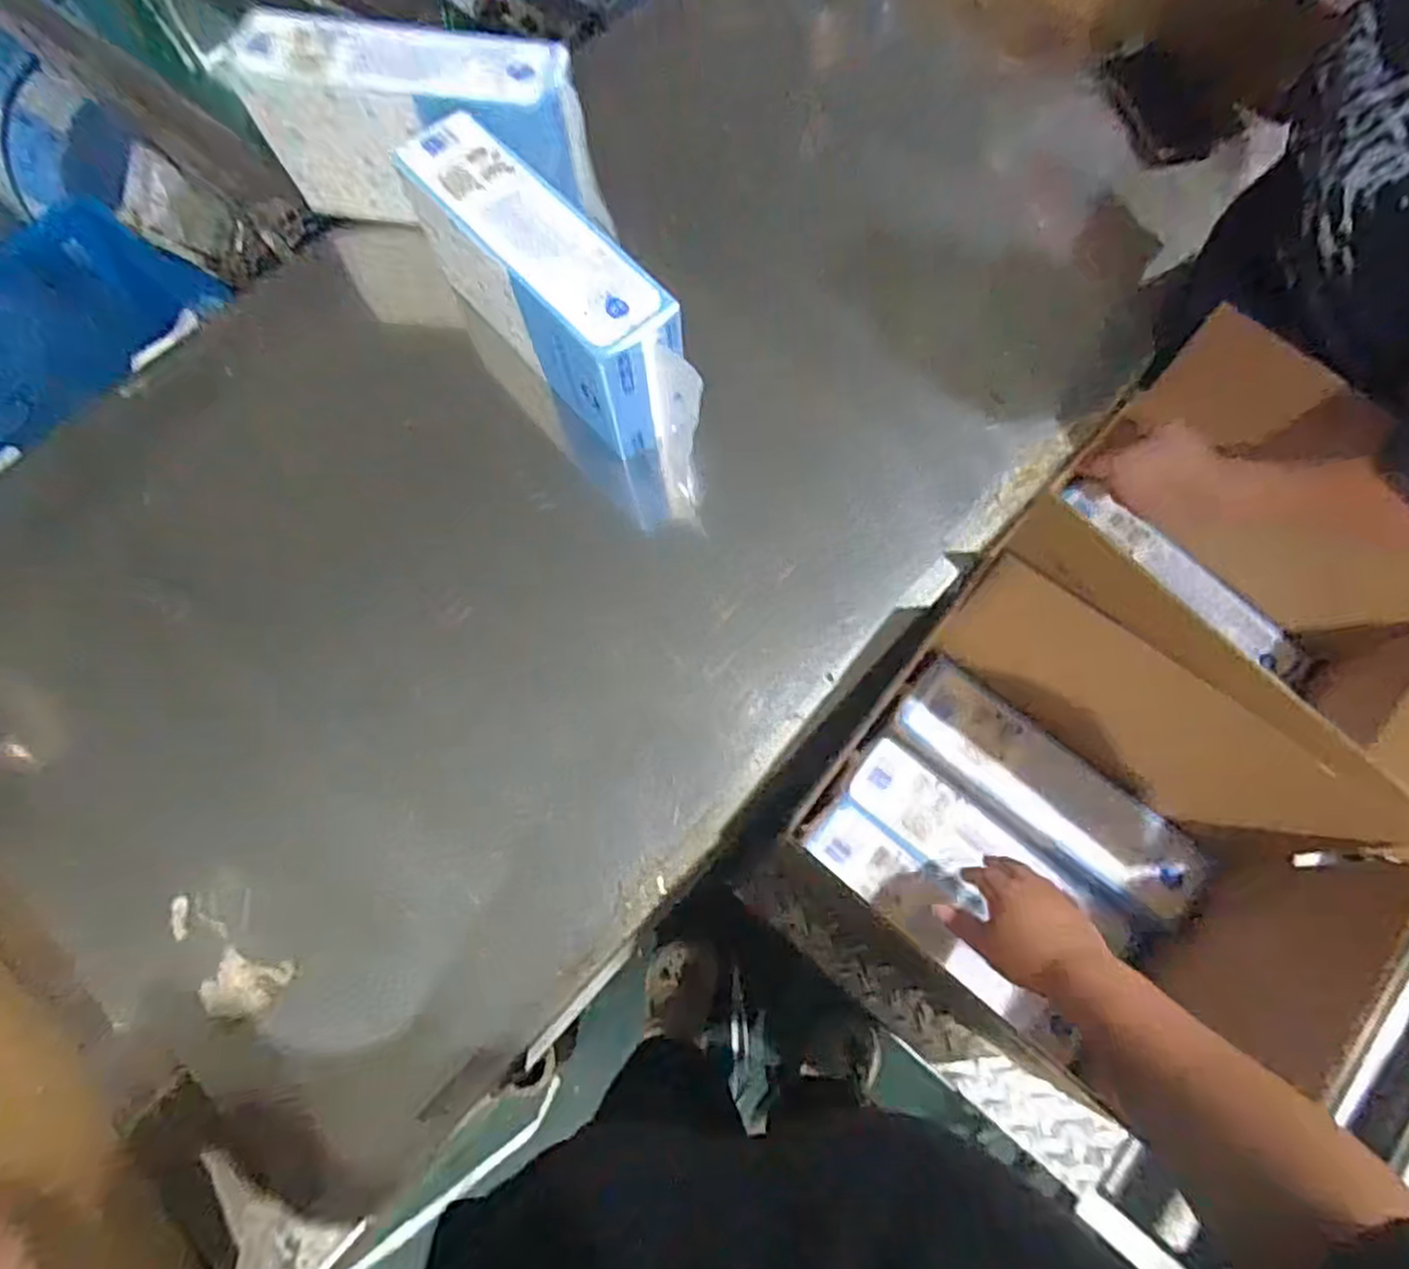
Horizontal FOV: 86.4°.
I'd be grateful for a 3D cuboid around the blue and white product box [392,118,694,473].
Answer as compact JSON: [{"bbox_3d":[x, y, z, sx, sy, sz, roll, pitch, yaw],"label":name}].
[{"bbox_3d":[-0.143,-0.315,0.721,0.084,0.169,0.329,-41,74,-11],"label":"blue and white product box"}]

